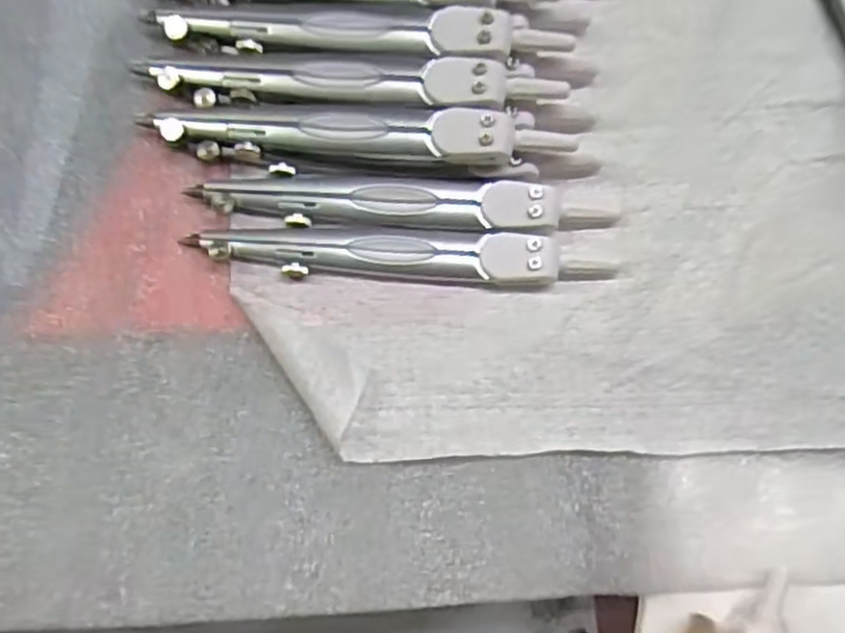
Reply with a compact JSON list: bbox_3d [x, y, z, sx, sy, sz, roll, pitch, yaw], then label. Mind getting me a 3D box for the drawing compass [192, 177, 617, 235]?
[{"bbox_3d":[-0.004,-0.034,0.235,0.127,0.007,0.015,2,82,-1],"label":"drawing compass"}]

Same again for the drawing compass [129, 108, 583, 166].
[{"bbox_3d":[-0.019,-0.055,0.232,0.124,0.016,0.015,4,82,0],"label":"drawing compass"}]

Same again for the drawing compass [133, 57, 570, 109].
[{"bbox_3d":[-0.020,-0.071,0.233,0.122,0.014,0.015,2,82,-1],"label":"drawing compass"}]

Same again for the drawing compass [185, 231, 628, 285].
[{"bbox_3d":[-0.006,-0.018,0.232,0.124,0.006,0.017,1,82,-1],"label":"drawing compass"}]

